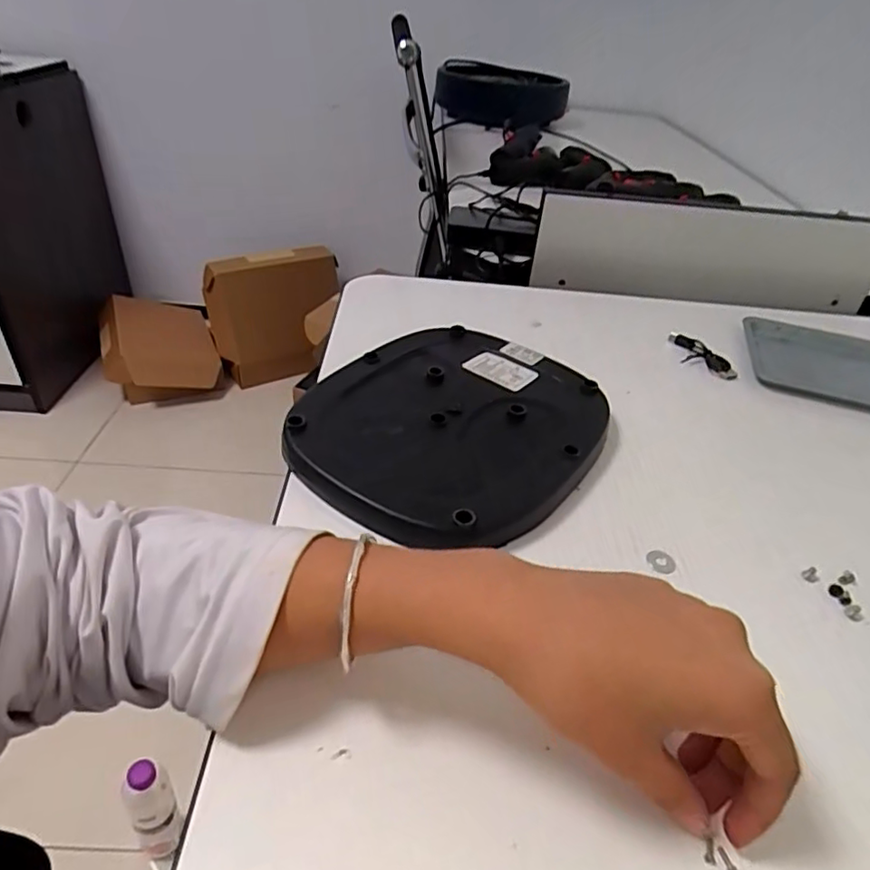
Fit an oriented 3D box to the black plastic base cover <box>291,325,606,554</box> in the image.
[{"bbox_3d":[0.011,-0.006,0.413,0.179,0.024,0.215,31,44,29],"label":"black plastic base cover"}]

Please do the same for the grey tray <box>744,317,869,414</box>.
[{"bbox_3d":[0.374,-0.061,0.549,0.165,0.012,0.130,15,39,11],"label":"grey tray"}]

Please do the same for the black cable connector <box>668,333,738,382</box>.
[{"bbox_3d":[0.236,-0.071,0.541,0.025,0.012,0.071,-11,41,-20],"label":"black cable connector"}]

